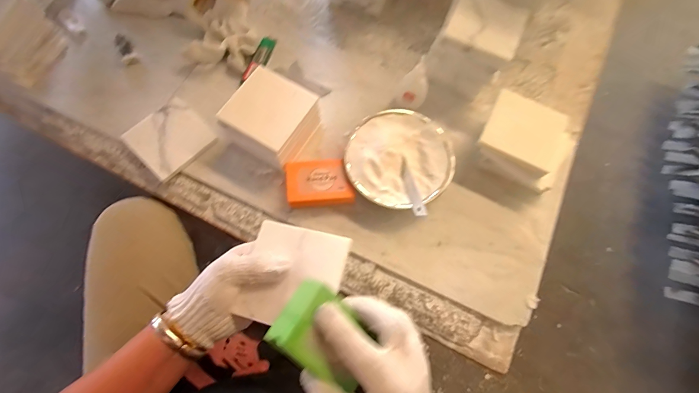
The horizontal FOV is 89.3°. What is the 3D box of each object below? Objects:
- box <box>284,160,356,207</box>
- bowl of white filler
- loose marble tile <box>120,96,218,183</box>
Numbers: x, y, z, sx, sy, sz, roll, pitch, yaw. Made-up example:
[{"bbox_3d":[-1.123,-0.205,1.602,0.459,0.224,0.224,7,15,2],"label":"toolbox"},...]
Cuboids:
[{"bbox_3d":[-0.042,-0.018,0.499,0.091,0.029,0.060,-4,73,-6],"label":"box"},{"bbox_3d":[0.072,-0.054,0.510,0.145,0.043,0.146,2,72,-5],"label":"bowl of white filler"},{"bbox_3d":[-0.264,-0.087,0.518,0.100,0.008,0.100,-42,80,-16],"label":"loose marble tile"}]

